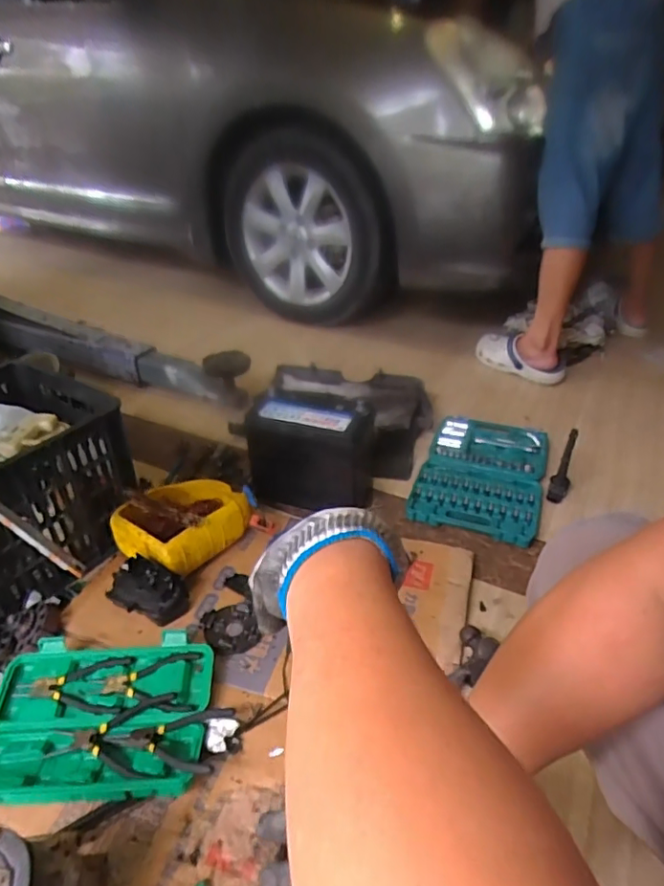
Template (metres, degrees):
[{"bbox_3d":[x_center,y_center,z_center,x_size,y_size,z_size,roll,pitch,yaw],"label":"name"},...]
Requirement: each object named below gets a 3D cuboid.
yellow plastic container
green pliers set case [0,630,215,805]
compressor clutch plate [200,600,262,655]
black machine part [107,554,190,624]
[{"bbox_3d":[-0.263,0.144,0.997,0.176,0.105,0.218,29,48,34],"label":"yellow plastic container"},{"bbox_3d":[-0.313,0.360,0.726,0.294,0.045,0.217,-4,34,-3],"label":"green pliers set case"},{"bbox_3d":[-0.159,0.288,0.853,0.080,0.015,0.082,-1,34,1],"label":"compressor clutch plate"},{"bbox_3d":[-0.294,0.237,0.881,0.118,0.068,0.072,10,36,16],"label":"black machine part"}]

